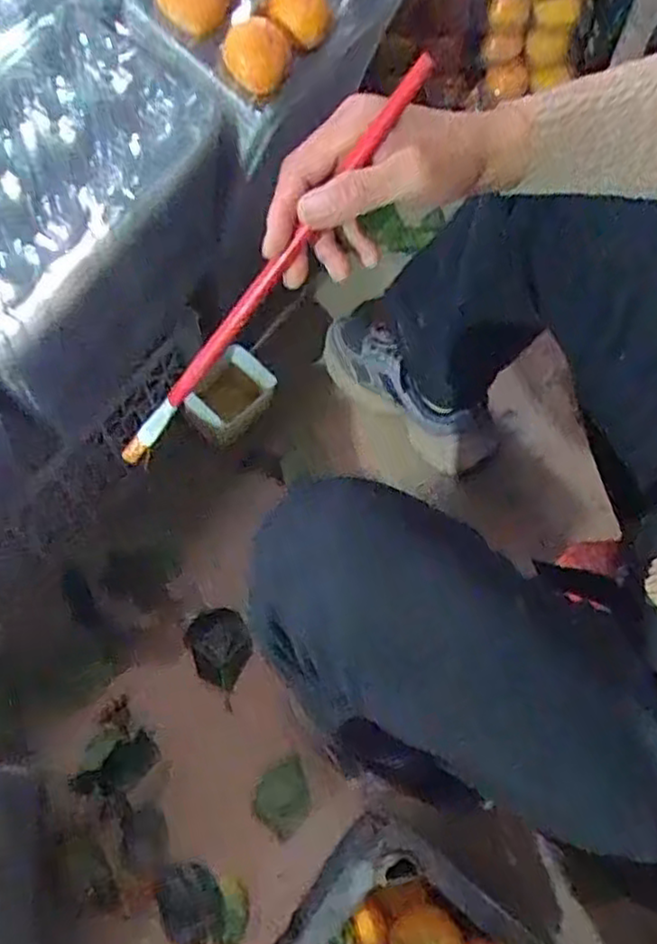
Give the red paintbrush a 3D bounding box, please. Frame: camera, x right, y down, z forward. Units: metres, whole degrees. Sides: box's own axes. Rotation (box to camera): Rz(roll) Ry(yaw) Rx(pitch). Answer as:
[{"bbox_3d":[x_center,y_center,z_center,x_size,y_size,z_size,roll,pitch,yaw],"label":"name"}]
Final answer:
[{"bbox_3d":[-0.039,-0.099,0.386,0.275,0.014,0.010,-47,68,25],"label":"red paintbrush"}]

